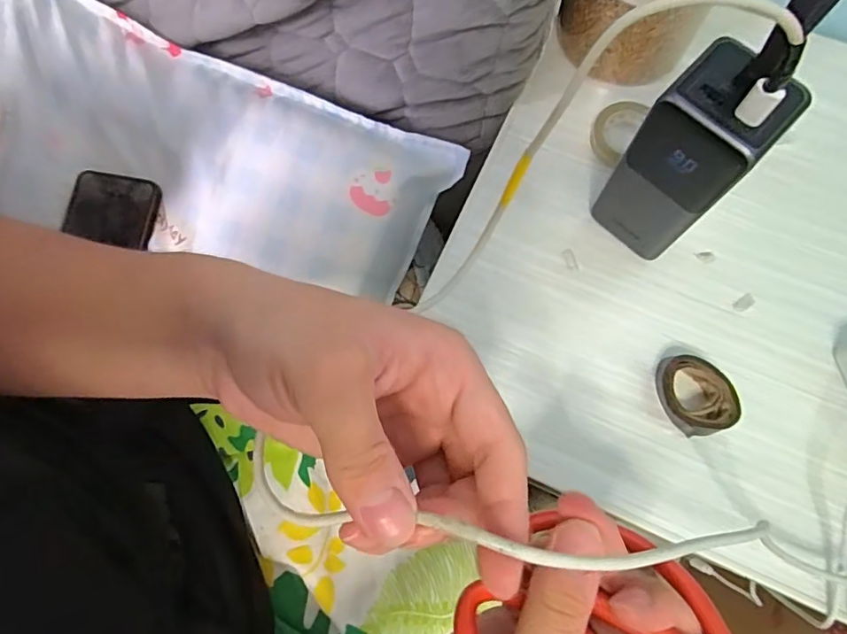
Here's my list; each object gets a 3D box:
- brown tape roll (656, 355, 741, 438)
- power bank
[{"bbox_3d":[0.166,0.048,0.331,0.041,0.018,0.048,-12,75,-1],"label":"brown tape roll"},{"bbox_3d":[0.143,-0.082,0.306,0.056,0.137,0.046,36,79,11],"label":"power bank"}]

